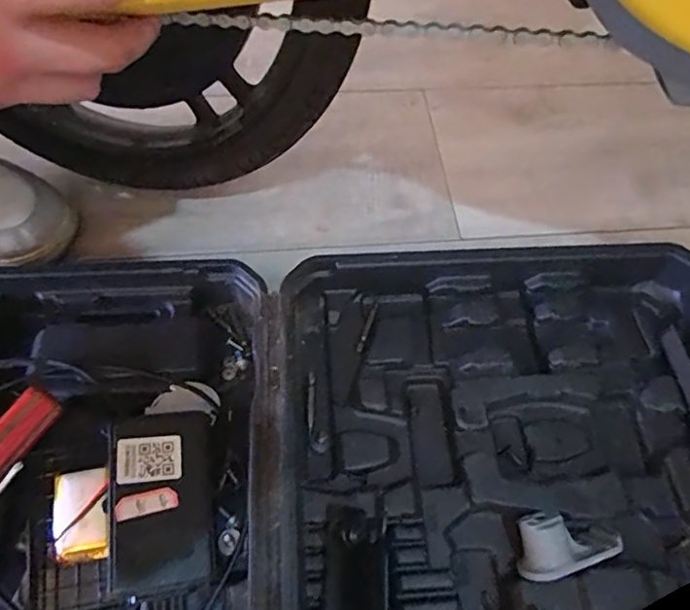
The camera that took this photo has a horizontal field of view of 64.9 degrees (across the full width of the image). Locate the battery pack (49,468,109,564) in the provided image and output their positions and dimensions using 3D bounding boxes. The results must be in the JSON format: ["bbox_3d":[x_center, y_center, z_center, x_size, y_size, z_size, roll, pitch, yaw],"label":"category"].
[{"bbox_3d":[-0.158,0.125,0.322,0.034,0.006,0.050,-8,71,-3],"label":"battery pack"}]

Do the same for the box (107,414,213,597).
[{"bbox_3d":[-0.109,0.113,0.321,0.058,0.017,0.097,3,63,-22],"label":"box"}]

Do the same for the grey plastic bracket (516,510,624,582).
[{"bbox_3d":[0.137,0.146,0.331,0.064,0.026,0.034,6,59,-17],"label":"grey plastic bracket"}]

